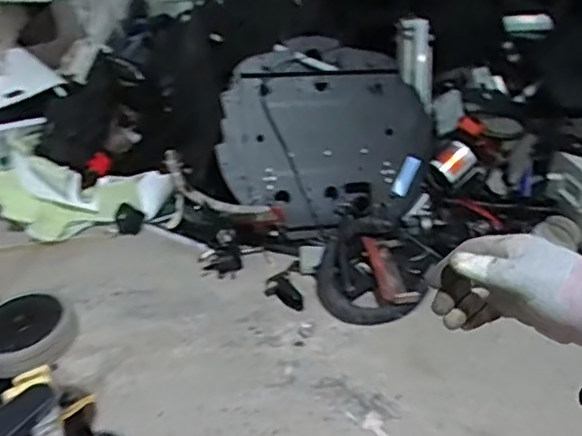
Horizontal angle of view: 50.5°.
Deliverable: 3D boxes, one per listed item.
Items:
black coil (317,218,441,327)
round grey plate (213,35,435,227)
[{"bbox_3d":[0.187,0.120,1.400,0.242,0.045,0.259,-5,54,7],"label":"black coil"},{"bbox_3d":[0.080,-0.212,1.523,0.514,0.470,0.083,-9,4,-1],"label":"round grey plate"}]

